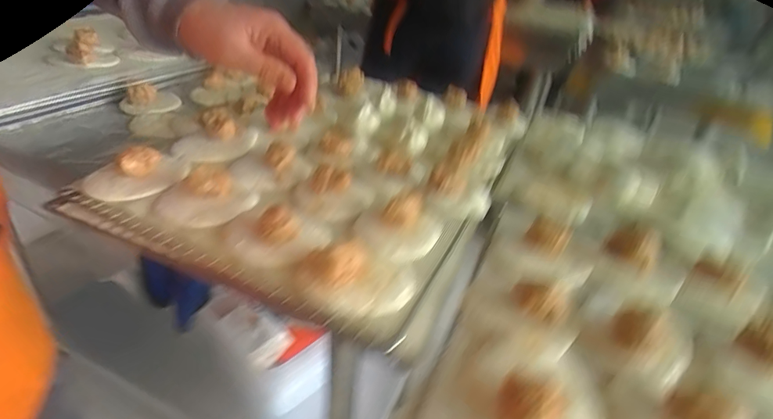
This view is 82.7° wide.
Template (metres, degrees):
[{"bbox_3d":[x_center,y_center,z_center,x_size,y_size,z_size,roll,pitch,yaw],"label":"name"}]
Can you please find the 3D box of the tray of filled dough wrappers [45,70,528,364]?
[{"bbox_3d":[-0.074,-0.085,0.613,0.434,0.073,0.556,19,38,17],"label":"tray of filled dough wrappers"}]

